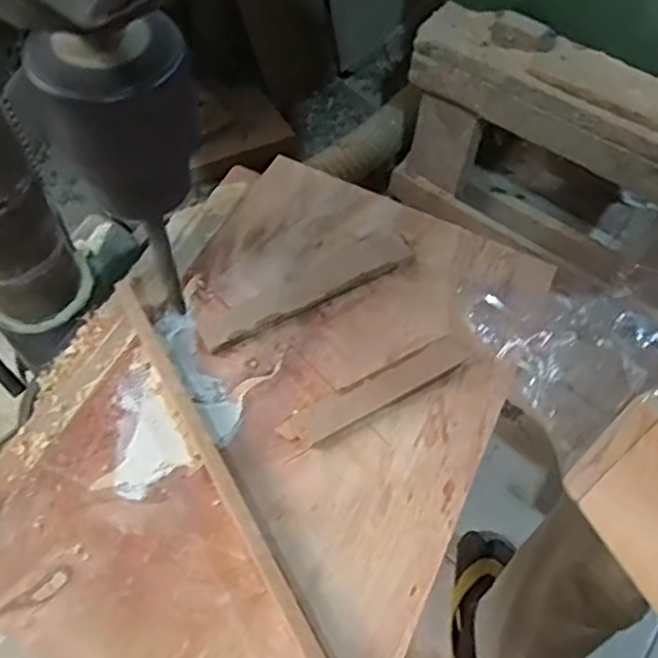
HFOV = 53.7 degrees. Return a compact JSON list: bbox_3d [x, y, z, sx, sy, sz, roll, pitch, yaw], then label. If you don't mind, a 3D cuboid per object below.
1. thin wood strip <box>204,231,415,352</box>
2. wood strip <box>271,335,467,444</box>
[{"bbox_3d":[-0.014,-0.032,0.475,0.167,0.009,0.035,-27,64,-18],"label":"thin wood strip"},{"bbox_3d":[0.032,0.041,0.435,0.138,0.008,0.023,-26,64,-18],"label":"wood strip"}]

